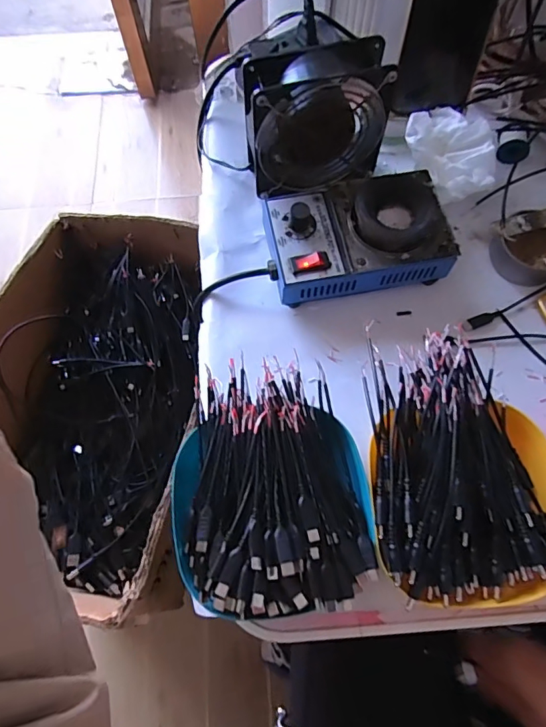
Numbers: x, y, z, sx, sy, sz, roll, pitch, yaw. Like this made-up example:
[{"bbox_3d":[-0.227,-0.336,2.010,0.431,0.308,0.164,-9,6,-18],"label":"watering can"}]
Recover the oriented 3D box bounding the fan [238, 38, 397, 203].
[{"bbox_3d":[0.037,-0.212,0.424,0.121,0.106,0.053,-10,70,-3],"label":"fan"}]

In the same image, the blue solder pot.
[{"bbox_3d":[0.073,-0.113,0.417,0.151,0.057,0.097,-11,70,-4],"label":"blue solder pot"}]

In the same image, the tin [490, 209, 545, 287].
[{"bbox_3d":[0.233,-0.103,0.434,0.060,0.025,0.058,0,70,0],"label":"tin"}]

